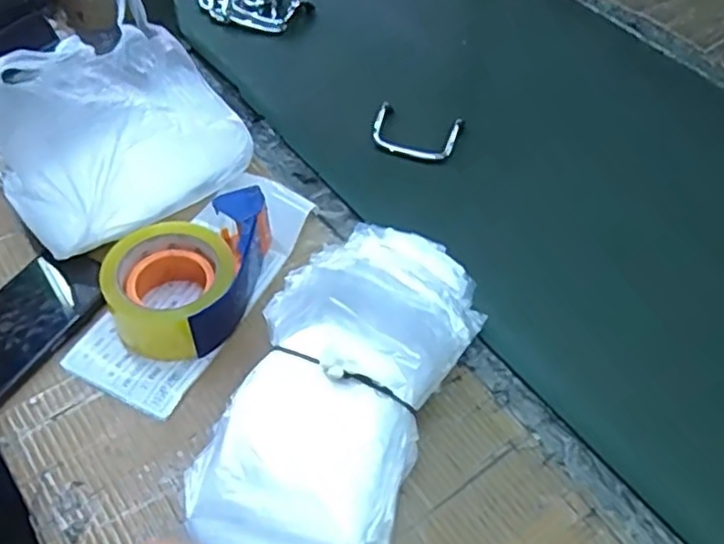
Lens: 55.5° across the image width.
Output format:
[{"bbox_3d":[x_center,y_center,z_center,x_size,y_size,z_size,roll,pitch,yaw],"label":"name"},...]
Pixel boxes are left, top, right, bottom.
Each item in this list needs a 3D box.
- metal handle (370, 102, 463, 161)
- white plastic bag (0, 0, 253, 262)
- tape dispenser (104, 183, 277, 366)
[{"bbox_3d":[0.056,-0.150,0.737,0.091,0.021,0.055,16,51,8],"label":"metal handle"},{"bbox_3d":[-0.227,-0.146,0.629,0.217,0.158,0.185,-27,58,-25],"label":"white plastic bag"},{"bbox_3d":[-0.145,-0.005,0.581,0.118,0.062,0.151,13,51,5],"label":"tape dispenser"}]

